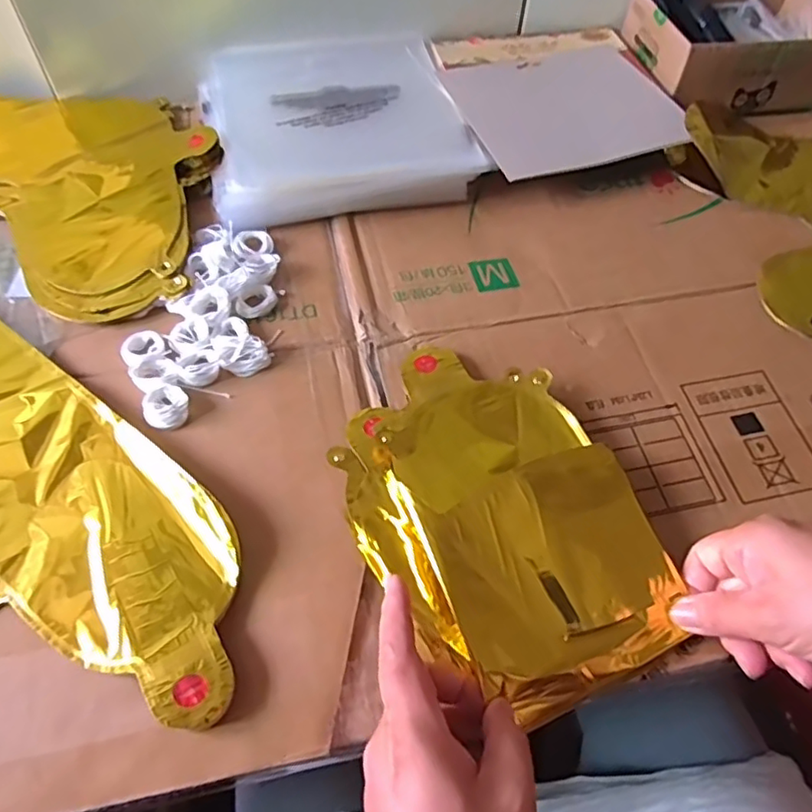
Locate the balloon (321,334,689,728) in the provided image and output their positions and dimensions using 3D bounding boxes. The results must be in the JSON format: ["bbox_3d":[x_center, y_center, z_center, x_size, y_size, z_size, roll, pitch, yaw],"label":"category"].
[{"bbox_3d":[0.052,0.060,0.365,0.148,0.038,0.217,-21,60,-16],"label":"balloon"}]

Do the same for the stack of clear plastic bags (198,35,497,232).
[{"bbox_3d":[-0.066,-0.261,0.553,0.216,0.035,0.238,-12,58,-10],"label":"stack of clear plastic bags"}]

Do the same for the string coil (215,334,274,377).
[{"bbox_3d":[-0.107,-0.033,0.412,0.034,0.015,0.023,-8,58,-8],"label":"string coil"}]

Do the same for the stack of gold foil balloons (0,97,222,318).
[{"bbox_3d":[-0.346,-0.201,0.502,0.399,0.026,0.242,12,57,4],"label":"stack of gold foil balloons"}]

